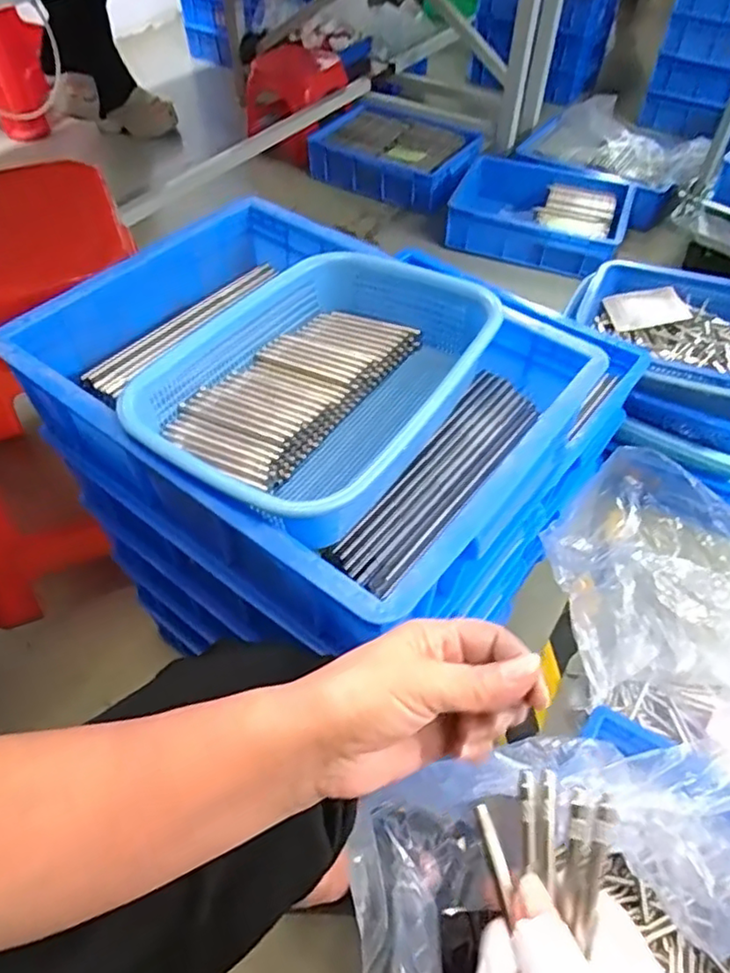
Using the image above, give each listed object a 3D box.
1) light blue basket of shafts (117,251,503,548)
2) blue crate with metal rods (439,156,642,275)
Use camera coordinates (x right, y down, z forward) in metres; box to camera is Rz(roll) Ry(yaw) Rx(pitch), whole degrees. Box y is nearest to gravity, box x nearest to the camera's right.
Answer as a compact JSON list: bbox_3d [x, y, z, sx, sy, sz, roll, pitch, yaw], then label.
[{"bbox_3d":[-0.035,-0.082,0.505,0.207,0.080,0.287,28,56,20],"label":"light blue basket of shafts"},{"bbox_3d":[0.436,-0.675,1.547,0.400,0.108,0.333,22,54,16],"label":"blue crate with metal rods"}]

